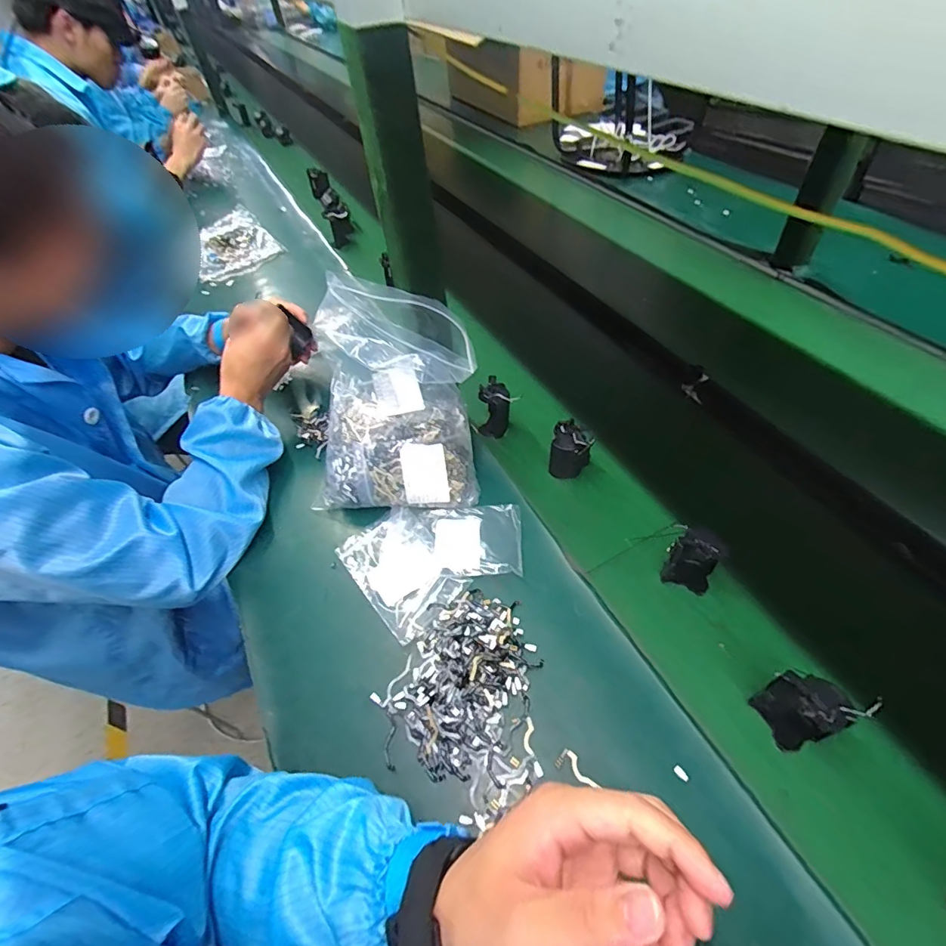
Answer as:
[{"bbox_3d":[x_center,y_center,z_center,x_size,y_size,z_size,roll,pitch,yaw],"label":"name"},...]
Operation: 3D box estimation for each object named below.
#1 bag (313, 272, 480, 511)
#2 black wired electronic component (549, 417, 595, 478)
[{"bbox_3d":[-0.095,-0.080,0.554,0.194,0.205,0.168,0,53,8],"label":"bag"},{"bbox_3d":[0.121,-0.027,0.586,0.047,0.071,0.042,7,49,17],"label":"black wired electronic component"}]

